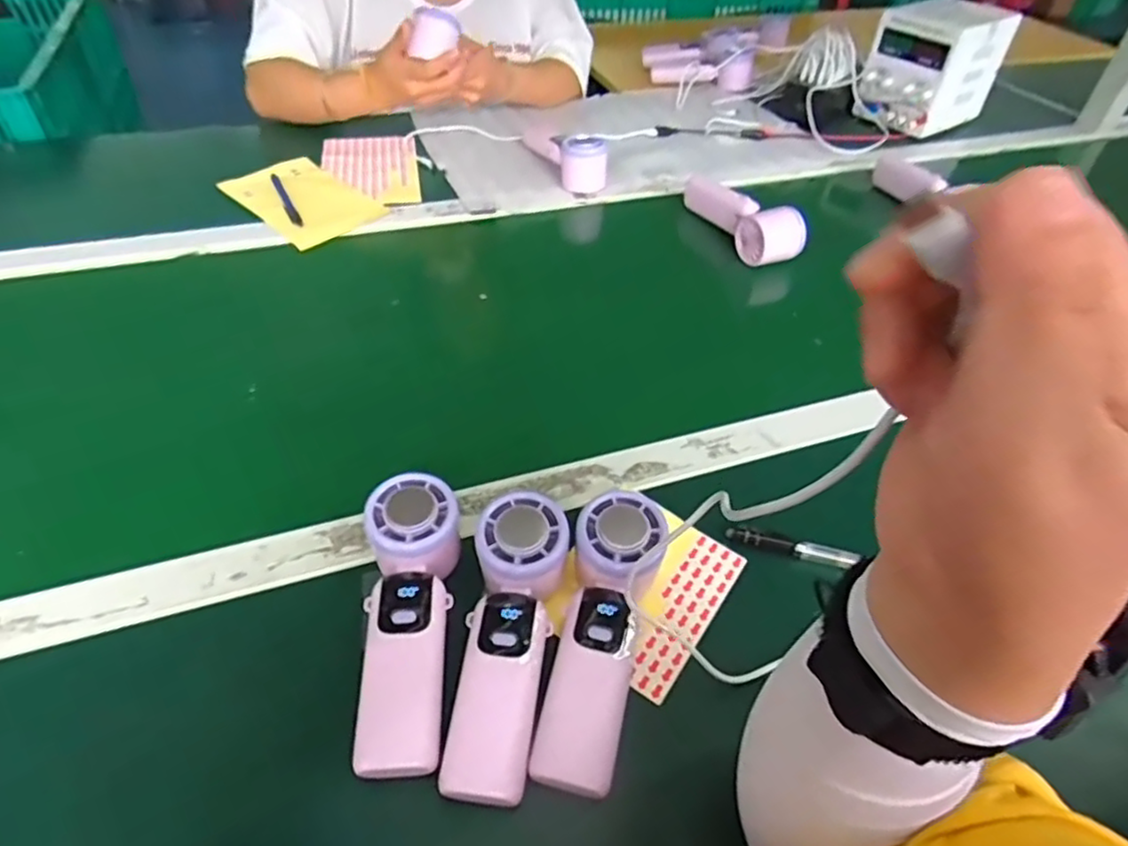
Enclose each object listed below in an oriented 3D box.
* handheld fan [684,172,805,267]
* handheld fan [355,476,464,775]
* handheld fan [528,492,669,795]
[{"bbox_3d":[0.207,-0.242,0.761,0.063,0.051,0.167,-12,47,-15],"label":"handheld fan"},{"bbox_3d":[-0.090,0.113,0.387,0.052,0.041,0.166,0,58,-5],"label":"handheld fan"},{"bbox_3d":[0.022,0.119,0.381,0.050,0.034,0.165,12,60,7],"label":"handheld fan"}]

